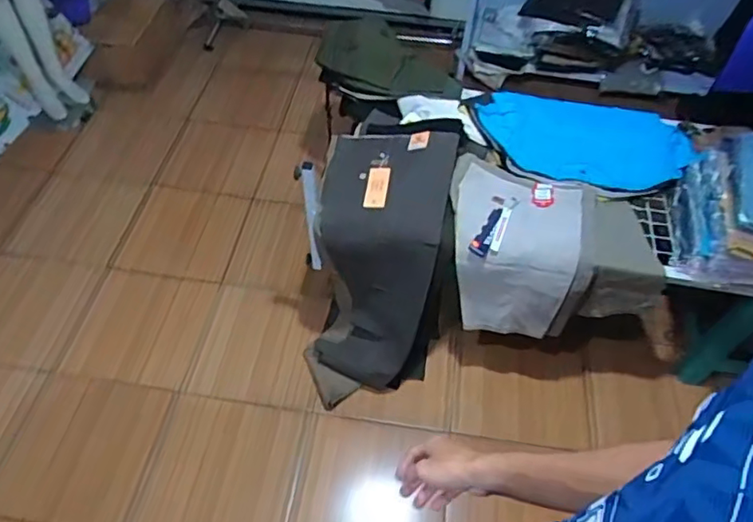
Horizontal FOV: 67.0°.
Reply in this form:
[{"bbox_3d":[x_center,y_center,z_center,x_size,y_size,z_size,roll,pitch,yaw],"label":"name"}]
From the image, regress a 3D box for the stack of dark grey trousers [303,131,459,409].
[{"bbox_3d":[-0.017,0.027,1.646,0.357,0.784,0.276,20,26,13],"label":"stack of dark grey trousers"}]

